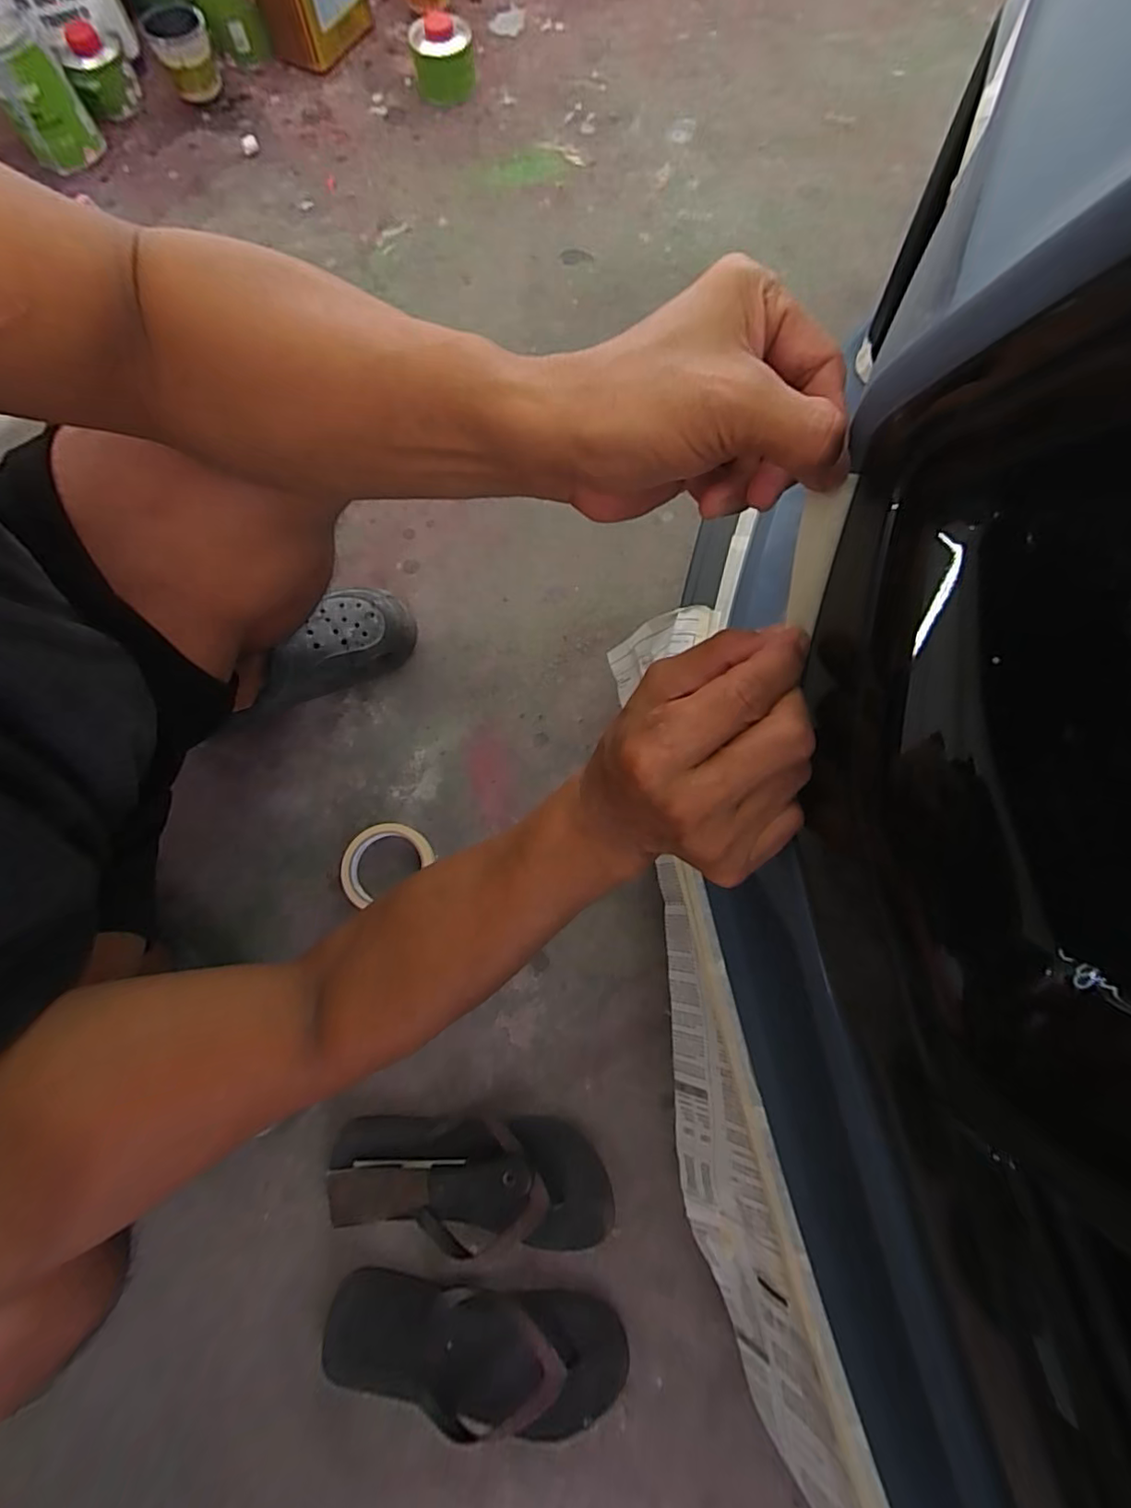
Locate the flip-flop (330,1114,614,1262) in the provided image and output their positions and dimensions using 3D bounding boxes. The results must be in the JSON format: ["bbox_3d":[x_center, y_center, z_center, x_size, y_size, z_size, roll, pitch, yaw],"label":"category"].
[{"bbox_3d":[-0.091,0.418,0.566,0.263,0.046,0.112,0,76,0],"label":"flip-flop"}]

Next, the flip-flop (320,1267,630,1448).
[{"bbox_3d":[-0.087,0.557,0.537,0.280,0.049,0.113,8,76,2],"label":"flip-flop"}]

